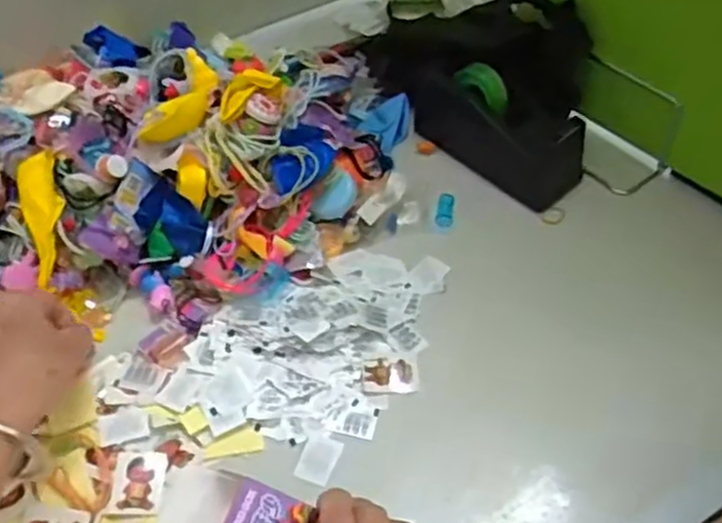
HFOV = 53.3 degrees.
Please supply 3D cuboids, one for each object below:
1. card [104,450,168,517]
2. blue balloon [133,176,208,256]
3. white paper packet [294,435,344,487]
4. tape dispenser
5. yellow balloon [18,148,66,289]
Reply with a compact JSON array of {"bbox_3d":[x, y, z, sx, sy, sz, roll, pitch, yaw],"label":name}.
[{"bbox_3d":[-0.142,0.142,0.463,0.032,0.008,0.042,1,53,2],"label":"card"},{"bbox_3d":[-0.142,-0.030,0.546,0.059,0.010,0.038,40,95,-2],"label":"blue balloon"},{"bbox_3d":[-0.027,0.129,0.470,0.023,0.004,0.032,17,55,14],"label":"white paper packet"},{"bbox_3d":[0.111,-0.119,0.611,0.062,0.066,0.160,-38,61,-24],"label":"tape dispenser"},{"bbox_3d":[-0.236,-0.036,0.534,0.030,0.012,0.103,-10,75,-6],"label":"yellow balloon"}]

